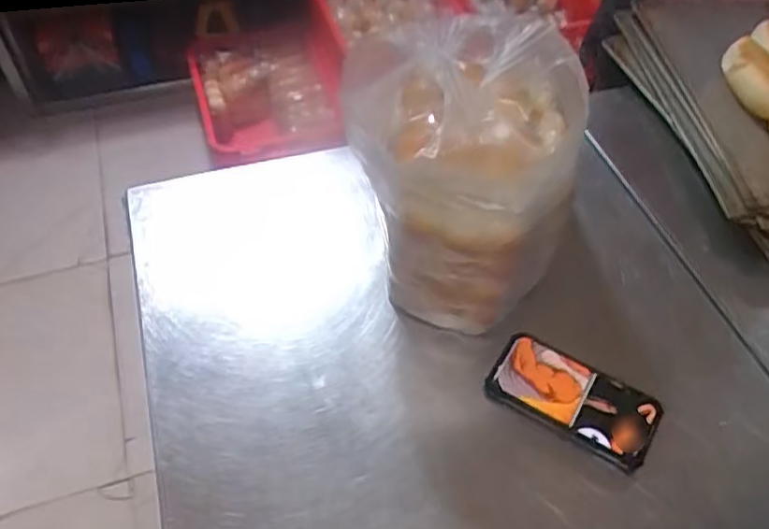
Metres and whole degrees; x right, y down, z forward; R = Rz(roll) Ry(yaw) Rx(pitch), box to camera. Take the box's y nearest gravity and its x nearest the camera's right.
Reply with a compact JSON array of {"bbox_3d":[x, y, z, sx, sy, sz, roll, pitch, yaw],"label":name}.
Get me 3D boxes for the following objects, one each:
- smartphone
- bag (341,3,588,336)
[{"bbox_3d":[0.188,0.130,0.649,0.160,0.016,0.082,29,60,19],"label":"smartphone"},{"bbox_3d":[0.071,-0.081,0.647,0.180,0.271,0.182,-5,52,-5],"label":"bag"}]

